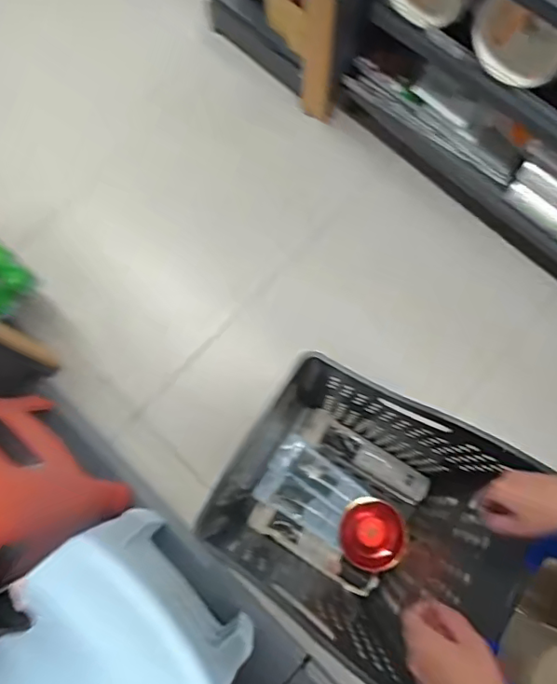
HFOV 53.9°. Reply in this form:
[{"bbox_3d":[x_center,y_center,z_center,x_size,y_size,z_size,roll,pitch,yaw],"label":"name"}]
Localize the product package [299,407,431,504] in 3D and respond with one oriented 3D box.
[{"bbox_3d":[0.202,0.273,1.307,0.321,0.034,0.076,32,79,9],"label":"product package"}]

